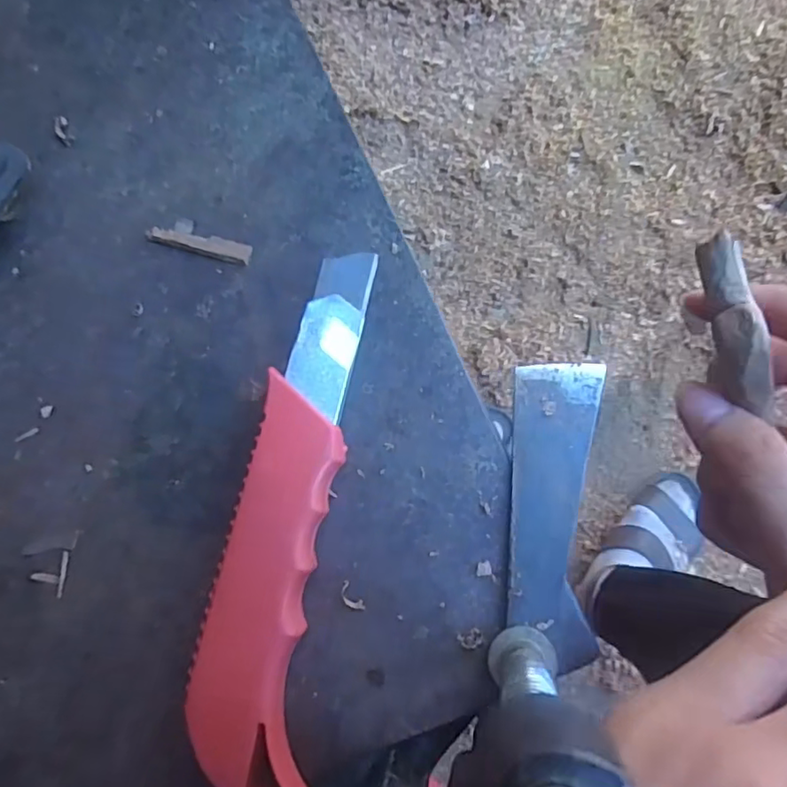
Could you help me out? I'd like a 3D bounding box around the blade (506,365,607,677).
[{"bbox_3d":[0.048,0.034,0.176,0.025,0.006,0.086,4,76,6],"label":"blade"}]

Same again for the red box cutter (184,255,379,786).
[{"bbox_3d":[-0.033,0.035,0.179,0.037,0.019,0.158,4,82,8],"label":"red box cutter"}]

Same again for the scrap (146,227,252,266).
[{"bbox_3d":[-0.069,-0.053,0.209,0.038,0.005,0.008,14,83,9],"label":"scrap"}]

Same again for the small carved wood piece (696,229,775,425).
[{"bbox_3d":[0.111,-0.023,0.192,0.015,0.012,0.059,-8,84,-1],"label":"small carved wood piece"}]

